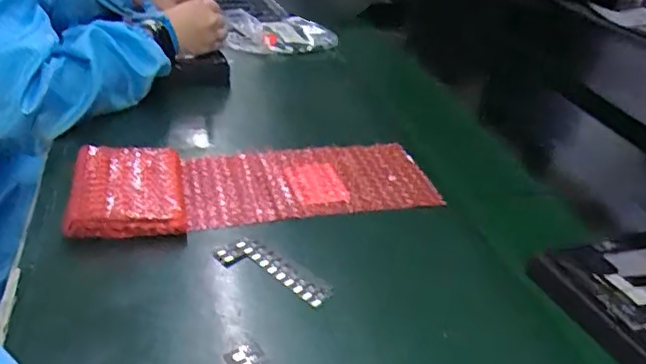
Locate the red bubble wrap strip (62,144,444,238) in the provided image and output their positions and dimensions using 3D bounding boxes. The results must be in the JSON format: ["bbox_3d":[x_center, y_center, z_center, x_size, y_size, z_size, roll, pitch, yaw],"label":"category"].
[{"bbox_3d":[-0.062,-0.007,0.587,0.331,0.033,0.127,-4,31,-18],"label":"red bubble wrap strip"}]

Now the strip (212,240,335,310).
[{"bbox_3d":[-0.040,0.072,0.479,0.099,0.008,0.036,27,35,31],"label":"strip"}]

